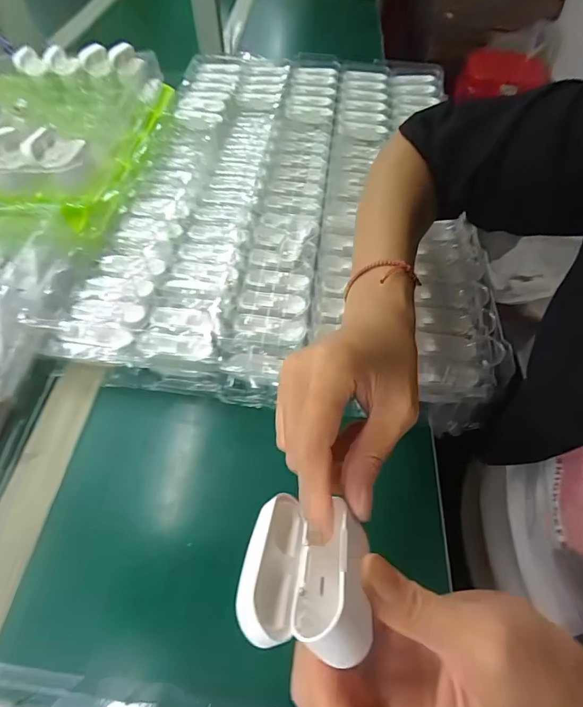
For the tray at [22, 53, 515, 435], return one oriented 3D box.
[{"bbox_3d":[0.005,-0.199,0.484,0.395,0.045,0.557,5,55,4],"label":"tray"}]

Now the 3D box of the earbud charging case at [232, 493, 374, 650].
[{"bbox_3d":[0.004,0.088,0.169,0.043,0.035,0.064,34,26,-4],"label":"earbud charging case"}]

